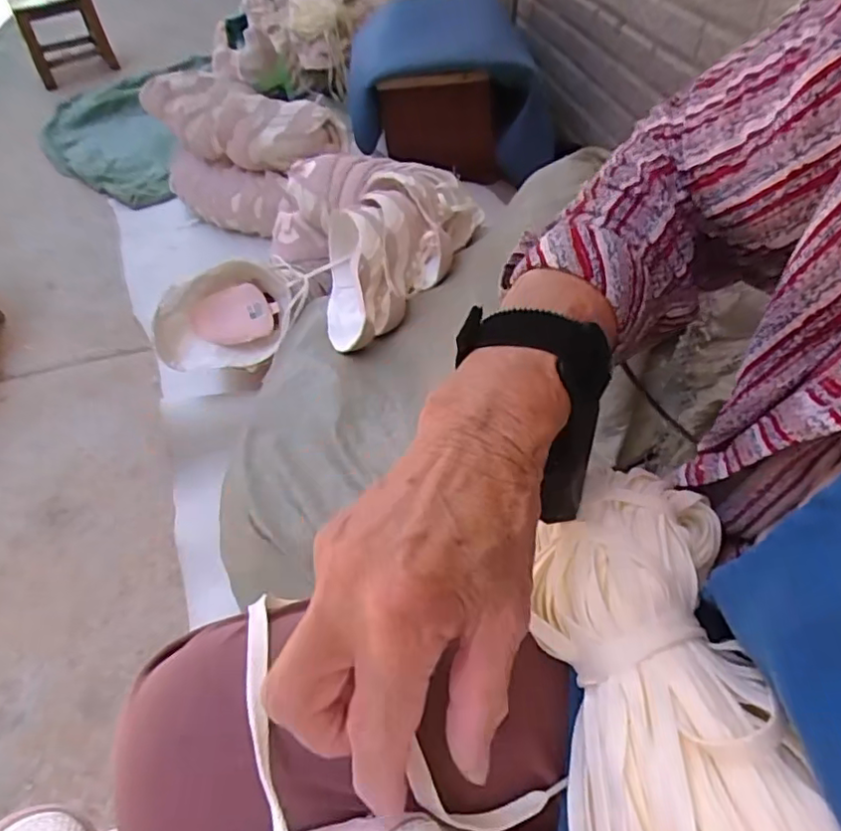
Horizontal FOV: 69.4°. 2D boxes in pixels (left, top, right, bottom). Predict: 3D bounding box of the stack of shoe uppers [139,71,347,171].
[{"bbox_3d":[-0.388,-0.617,1.289,0.434,0.134,0.120,7,48,8],"label":"stack of shoe uppers"}]

